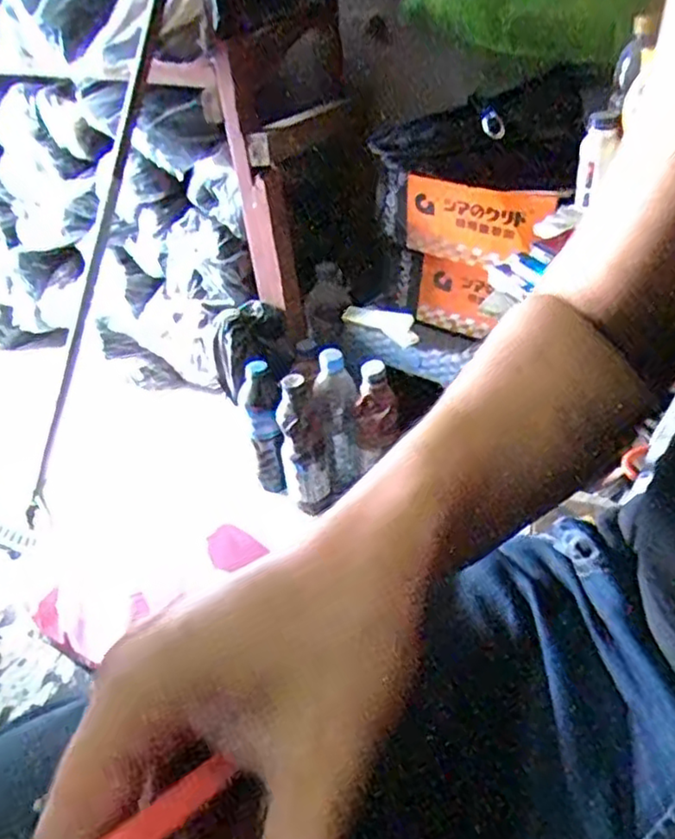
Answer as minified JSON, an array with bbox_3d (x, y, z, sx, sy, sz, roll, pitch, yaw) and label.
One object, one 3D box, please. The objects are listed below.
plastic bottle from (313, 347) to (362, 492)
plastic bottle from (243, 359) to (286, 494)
[{"bbox_3d":[0.006,0.016,1.006,0.066,0.236,0.067,-7,38,-1],"label":"plastic bottle"},{"bbox_3d":[-0.107,0.014,1.025,0.059,0.212,0.049,-8,38,-2],"label":"plastic bottle"}]

